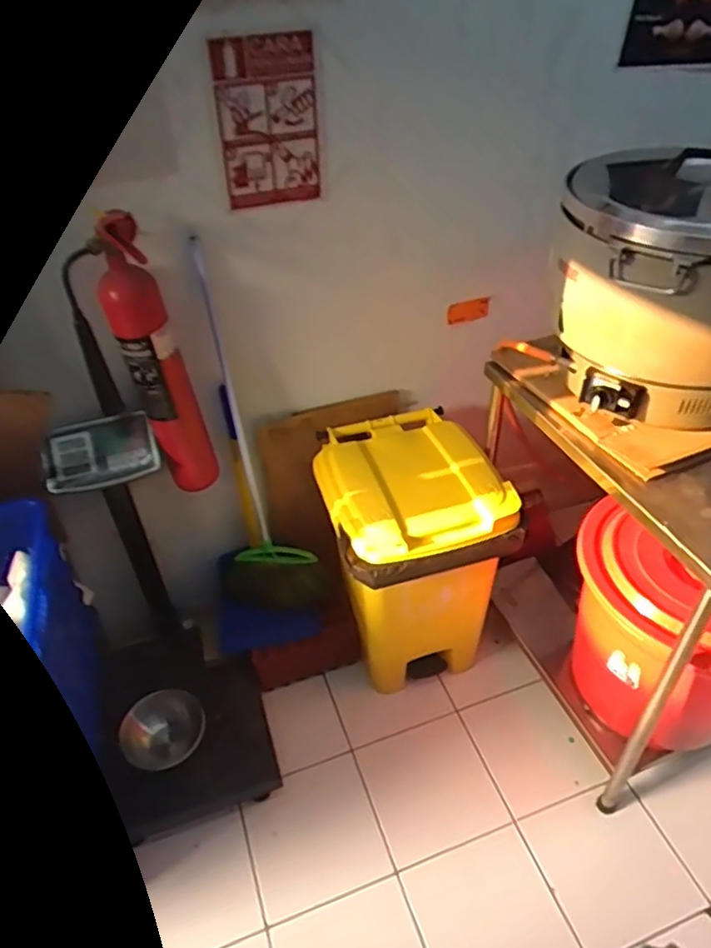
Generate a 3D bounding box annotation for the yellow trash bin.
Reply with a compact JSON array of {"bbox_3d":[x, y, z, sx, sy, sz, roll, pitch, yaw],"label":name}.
[{"bbox_3d":[0.135,0.219,1.663,0.393,0.585,0.422,-10,41,-9],"label":"yellow trash bin"}]

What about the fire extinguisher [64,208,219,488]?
[{"bbox_3d":[-0.416,-0.201,1.285,0.181,0.604,0.099,-11,41,-10],"label":"fire extinguisher"}]

